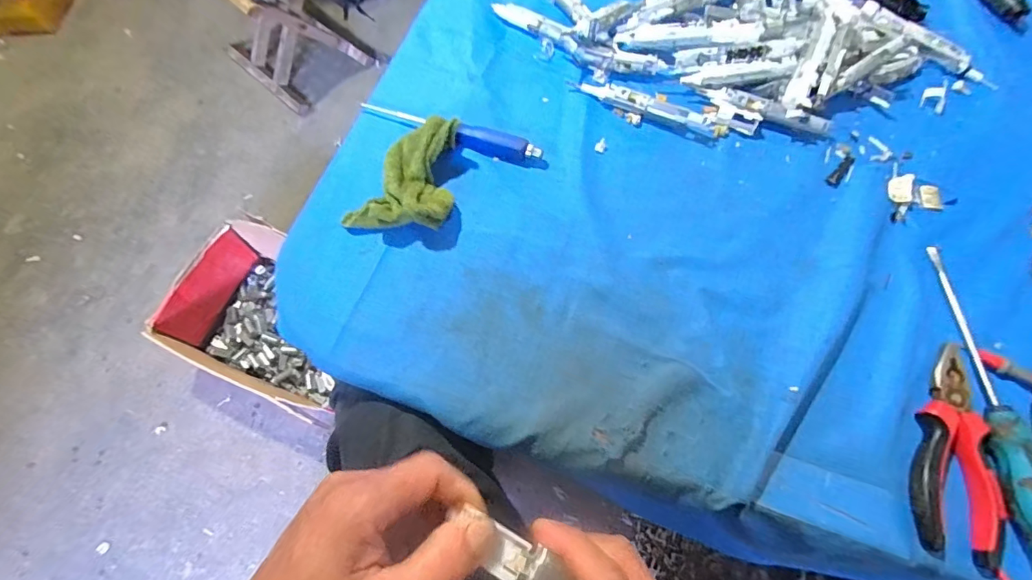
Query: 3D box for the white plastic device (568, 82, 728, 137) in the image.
[{"bbox_3d":[0.136,-0.186,0.483,0.160,0.020,0.021,19,68,7],"label":"white plastic device"}]

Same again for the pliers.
[{"bbox_3d":[0.335,0.121,0.355,0.061,0.018,0.153,21,69,8],"label":"pliers"}]

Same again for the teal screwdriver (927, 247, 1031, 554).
[{"bbox_3d":[0.374,0.072,0.368,0.026,0.033,0.246,6,67,2],"label":"teal screwdriver"}]

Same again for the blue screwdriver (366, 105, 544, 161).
[{"bbox_3d":[-0.062,-0.160,0.466,0.181,0.026,0.024,20,69,7],"label":"blue screwdriver"}]

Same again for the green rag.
[{"bbox_3d":[-0.101,-0.106,0.434,0.090,0.039,0.107,6,67,2],"label":"green rag"}]

